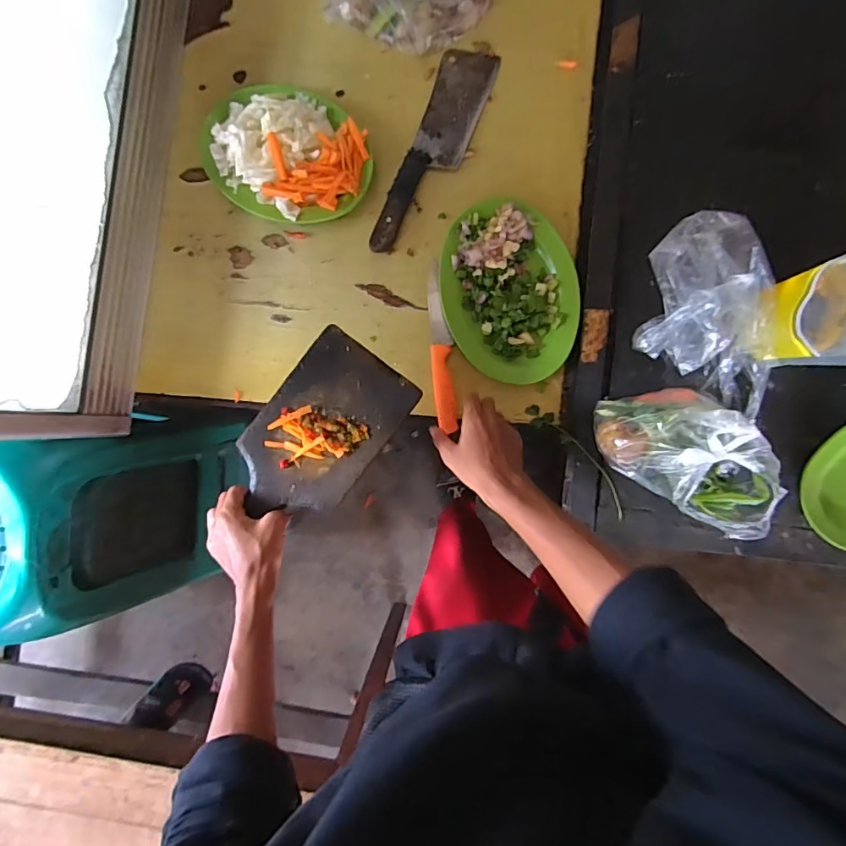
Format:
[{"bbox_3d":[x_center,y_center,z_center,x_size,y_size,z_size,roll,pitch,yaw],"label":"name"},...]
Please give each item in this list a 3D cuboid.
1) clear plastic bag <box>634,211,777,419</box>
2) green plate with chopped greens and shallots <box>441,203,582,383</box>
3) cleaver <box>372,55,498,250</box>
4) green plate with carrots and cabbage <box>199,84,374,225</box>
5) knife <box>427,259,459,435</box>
[{"bbox_3d":[0.335,-0.132,0.590,0.145,0.078,0.229,3,89,7],"label":"clear plastic bag"},{"bbox_3d":[0.113,-0.174,0.644,0.168,0.024,0.237,-11,90,3],"label":"green plate with chopped greens and shallots"},{"bbox_3d":[0.017,-0.370,0.666,0.077,0.019,0.302,21,92,2],"label":"cleaver"},{"bbox_3d":[-0.191,-0.370,0.670,0.252,0.047,0.179,25,92,2],"label":"green plate with carrots and cabbage"},{"bbox_3d":[0.024,-0.105,0.673,0.030,0.011,0.232,-6,87,5],"label":"knife"}]

